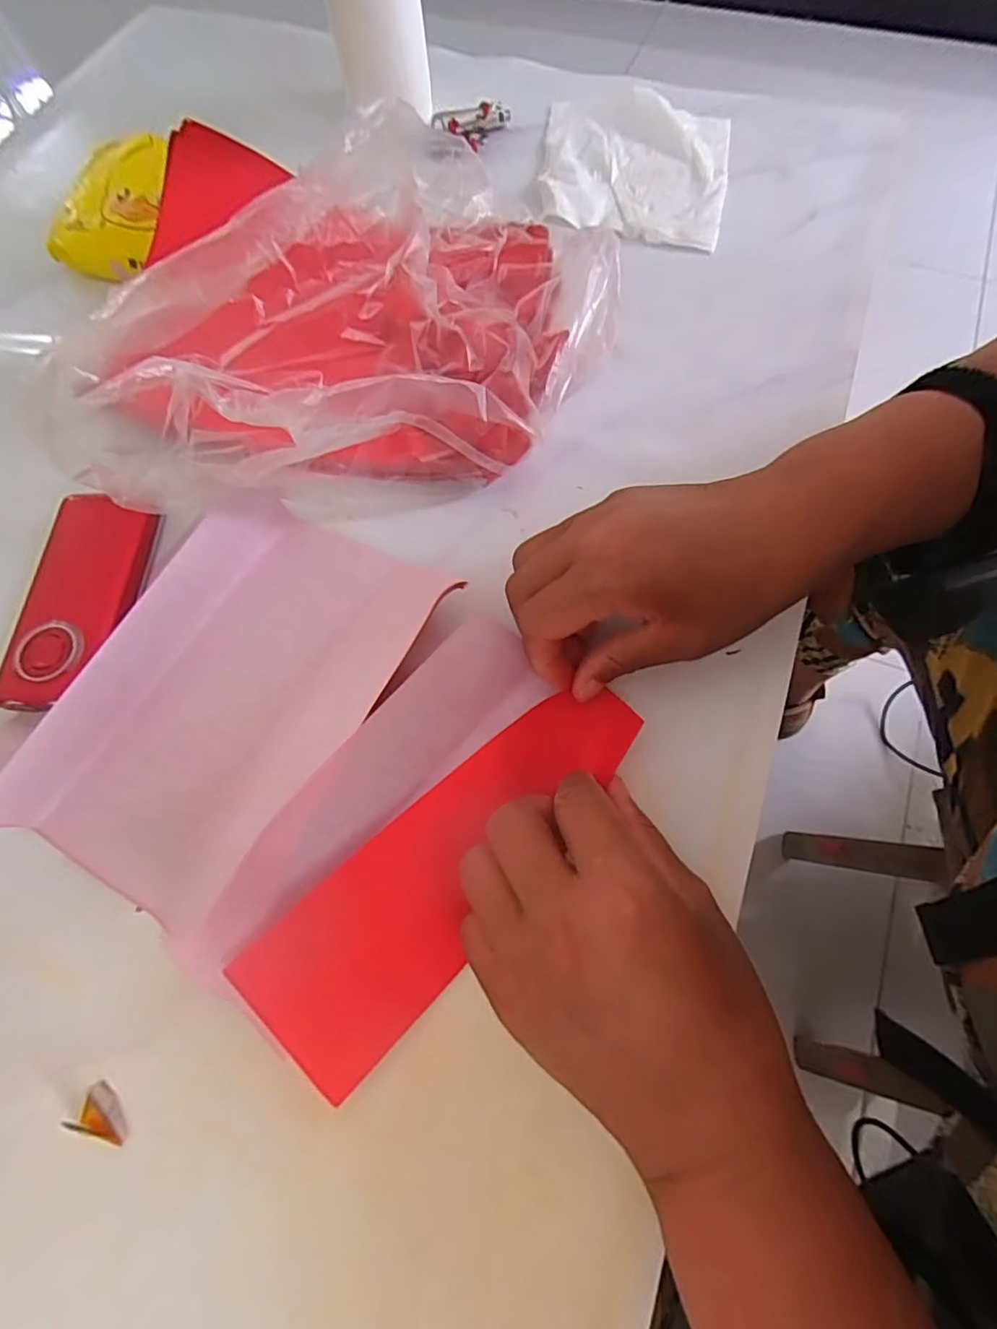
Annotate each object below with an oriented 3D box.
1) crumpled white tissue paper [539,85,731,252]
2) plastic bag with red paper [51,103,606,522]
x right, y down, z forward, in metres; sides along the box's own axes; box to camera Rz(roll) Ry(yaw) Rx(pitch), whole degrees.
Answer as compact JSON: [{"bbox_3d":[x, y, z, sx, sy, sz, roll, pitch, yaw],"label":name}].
[{"bbox_3d":[0.093,-0.349,0.394,0.129,0.022,0.130,13,70,7],"label":"crumpled white tissue paper"},{"bbox_3d":[-0.082,-0.197,0.308,0.275,0.094,0.198,-11,69,-2],"label":"plastic bag with red paper"}]

